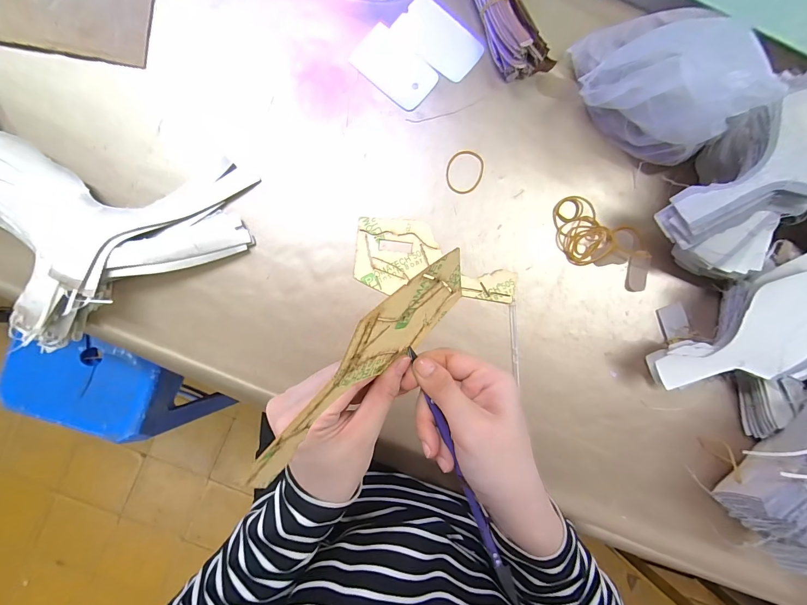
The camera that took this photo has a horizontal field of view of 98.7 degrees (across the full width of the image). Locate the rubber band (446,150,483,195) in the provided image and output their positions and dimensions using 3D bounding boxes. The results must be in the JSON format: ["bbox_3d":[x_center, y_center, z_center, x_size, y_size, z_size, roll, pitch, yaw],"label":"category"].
[{"bbox_3d":[0.064,-0.135,0.359,0.038,0.004,0.045,6,90,-3],"label":"rubber band"}]

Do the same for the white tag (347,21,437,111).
[{"bbox_3d":[-0.008,-0.241,0.356,0.081,0.004,0.052,39,89,-2],"label":"white tag"}]

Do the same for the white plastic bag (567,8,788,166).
[{"bbox_3d":[0.226,-0.200,0.302,0.080,0.137,0.134,-15,91,-2],"label":"white plastic bag"}]

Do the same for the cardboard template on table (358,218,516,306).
[{"bbox_3d":[0.034,-0.045,0.357,0.164,0.006,0.077,4,89,-3],"label":"cardboard template on table"}]

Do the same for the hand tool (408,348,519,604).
[{"bbox_3d":[0.041,0.121,0.238,0.006,0.005,0.192,-22,91,-4],"label":"hand tool"}]

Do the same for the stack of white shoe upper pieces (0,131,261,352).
[{"bbox_3d":[-0.331,-0.060,0.325,0.348,0.043,0.193,7,90,-3],"label":"stack of white shoe upper pieces"}]

